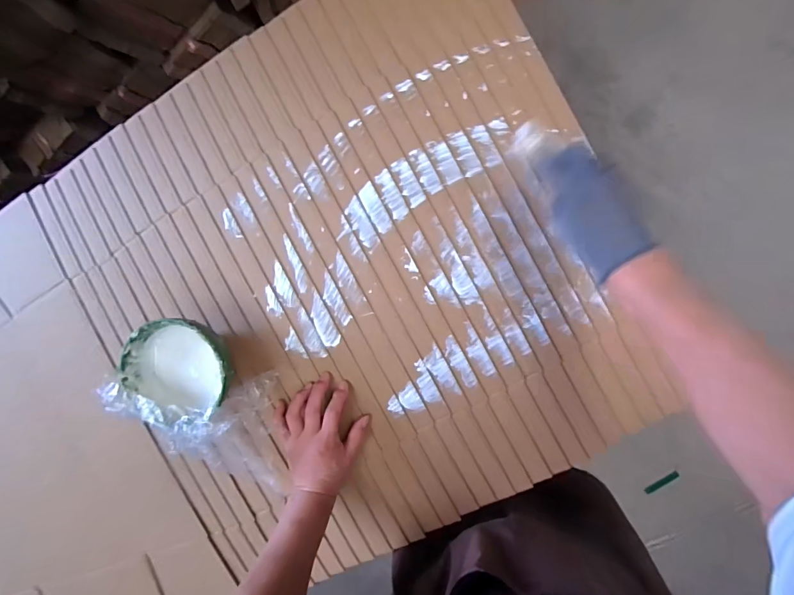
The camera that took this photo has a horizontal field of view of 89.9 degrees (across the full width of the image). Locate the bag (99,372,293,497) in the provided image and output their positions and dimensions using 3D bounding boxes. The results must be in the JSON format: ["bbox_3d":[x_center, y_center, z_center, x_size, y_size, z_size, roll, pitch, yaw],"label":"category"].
[{"bbox_3d":[-0.258,0.183,0.513,0.206,0.083,0.165,1,96,4],"label":"bag"}]

